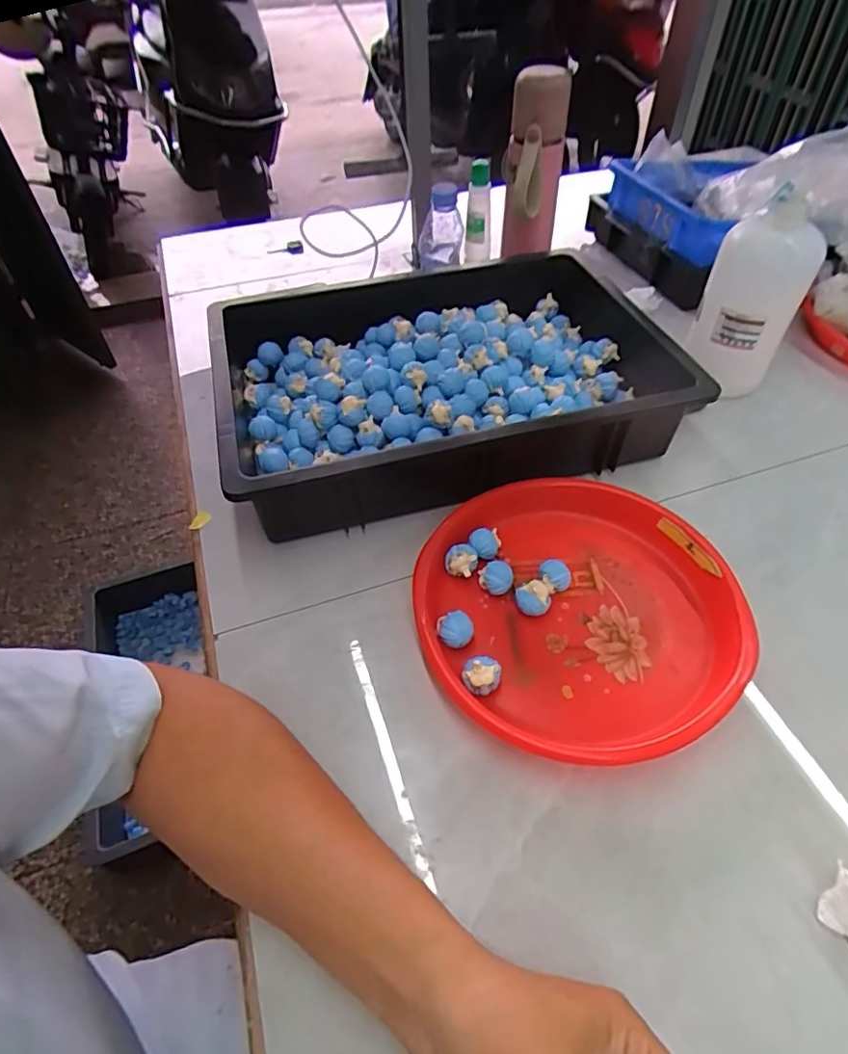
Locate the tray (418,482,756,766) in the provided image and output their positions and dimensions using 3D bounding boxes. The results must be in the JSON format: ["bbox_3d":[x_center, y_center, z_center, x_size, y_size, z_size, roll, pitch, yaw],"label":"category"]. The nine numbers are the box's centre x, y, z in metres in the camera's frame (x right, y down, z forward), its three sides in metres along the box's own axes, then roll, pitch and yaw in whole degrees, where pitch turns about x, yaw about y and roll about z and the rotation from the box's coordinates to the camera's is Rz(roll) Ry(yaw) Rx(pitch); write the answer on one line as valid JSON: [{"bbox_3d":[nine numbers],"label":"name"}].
[{"bbox_3d":[0.123,0.063,0.465,0.243,0.036,0.251,-1,48,1],"label":"tray"}]

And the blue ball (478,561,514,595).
[{"bbox_3d":[0.062,0.044,0.485,0.029,0.023,0.025,7,49,8],"label":"blue ball"}]

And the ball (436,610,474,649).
[{"bbox_3d":[0.025,0.084,0.452,0.028,0.026,0.024,-1,48,2],"label":"ball"}]

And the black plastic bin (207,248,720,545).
[{"bbox_3d":[0.019,-0.157,0.620,0.452,0.104,0.319,-13,49,-9],"label":"black plastic bin"}]

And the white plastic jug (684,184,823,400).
[{"bbox_3d":[0.340,-0.227,0.604,0.084,0.197,0.088,-11,49,-7],"label":"white plastic jug"}]

